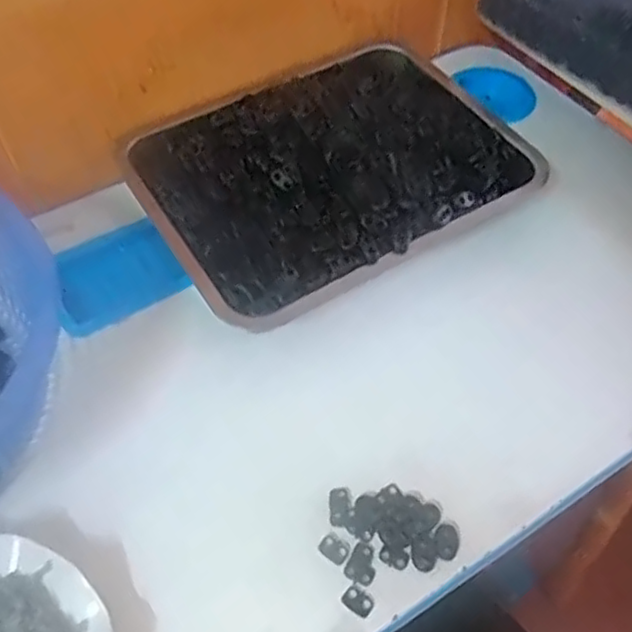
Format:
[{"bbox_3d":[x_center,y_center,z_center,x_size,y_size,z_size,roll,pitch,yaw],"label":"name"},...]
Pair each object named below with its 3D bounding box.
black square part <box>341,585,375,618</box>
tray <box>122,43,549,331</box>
[{"bbox_3d":[0.025,0.171,0.401,0.019,0.004,0.013,33,60,21],"label":"black square part"},{"bbox_3d":[0.015,-0.133,0.558,0.310,0.052,0.230,-25,58,-18],"label":"tray"}]

